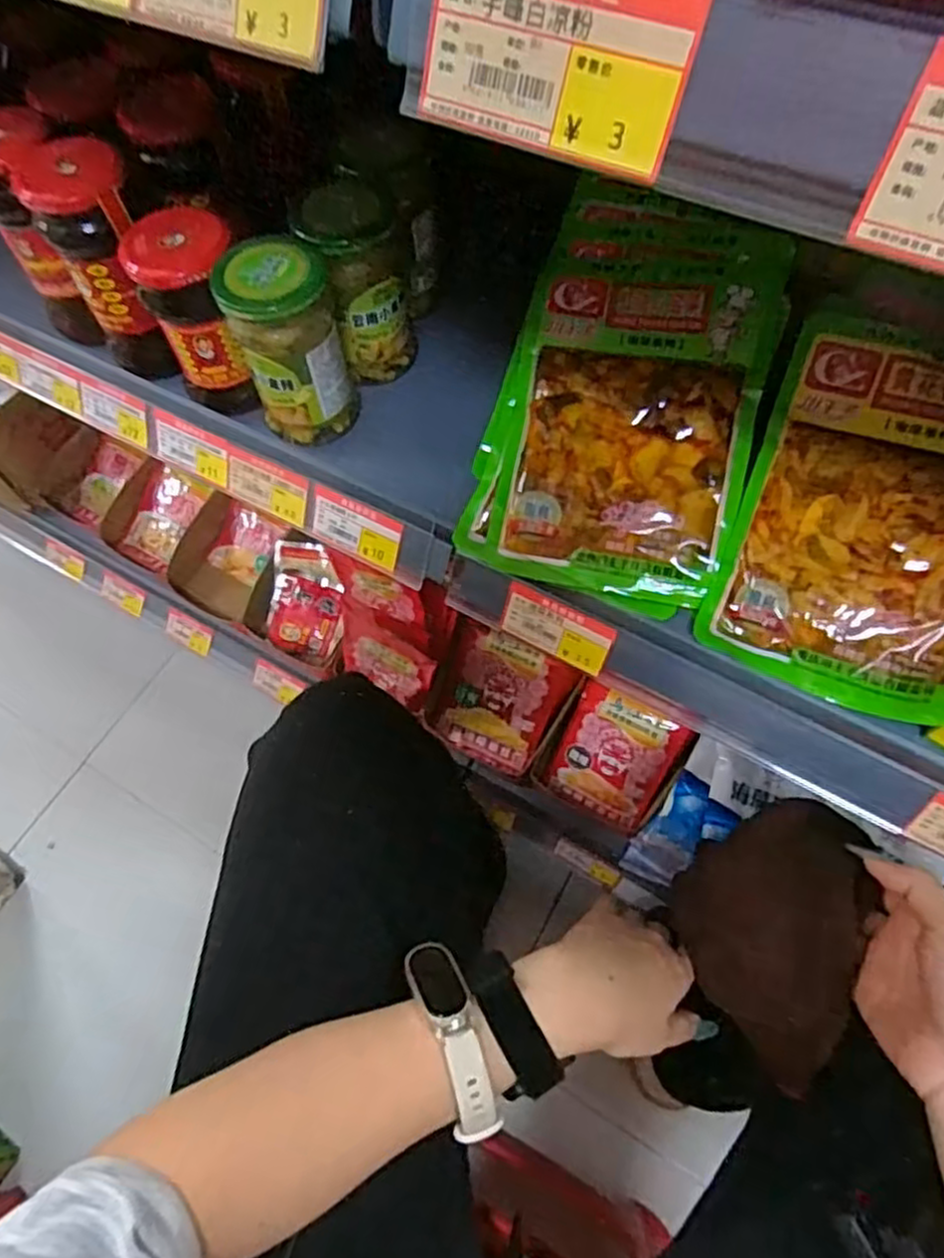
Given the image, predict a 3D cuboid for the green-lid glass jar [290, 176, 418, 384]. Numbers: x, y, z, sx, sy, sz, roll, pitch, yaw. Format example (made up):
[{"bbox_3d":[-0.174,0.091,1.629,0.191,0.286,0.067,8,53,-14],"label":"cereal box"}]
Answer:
[{"bbox_3d":[-0.073,-0.222,0.464,0.056,0.114,0.066,-22,65,-7],"label":"green-lid glass jar"}]

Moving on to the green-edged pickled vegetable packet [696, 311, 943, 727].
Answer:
[{"bbox_3d":[0.218,-0.063,0.374,0.141,0.016,0.202,20,92,18],"label":"green-edged pickled vegetable packet"}]

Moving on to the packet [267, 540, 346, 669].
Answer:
[{"bbox_3d":[-0.183,-0.030,0.802,0.079,0.028,0.132,4,84,-1],"label":"packet"}]

